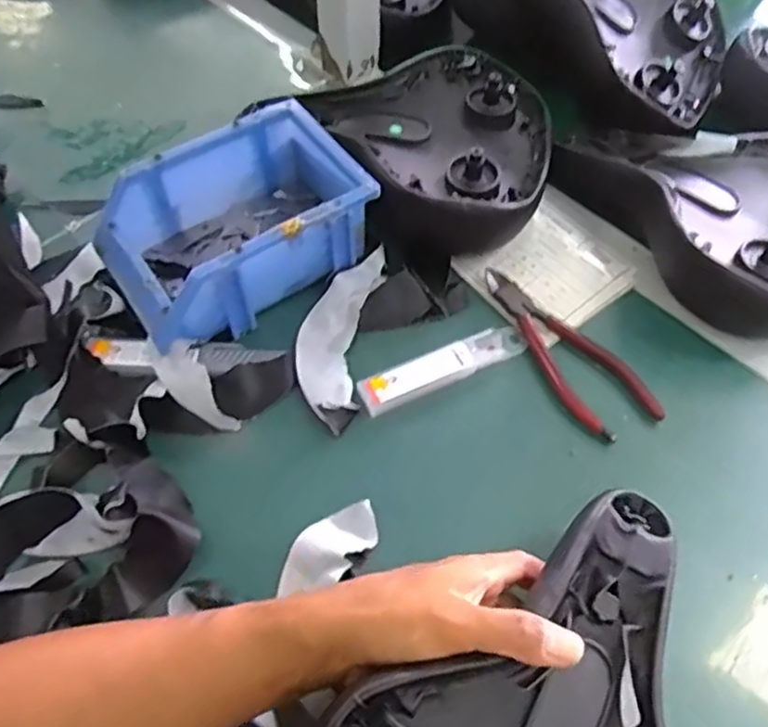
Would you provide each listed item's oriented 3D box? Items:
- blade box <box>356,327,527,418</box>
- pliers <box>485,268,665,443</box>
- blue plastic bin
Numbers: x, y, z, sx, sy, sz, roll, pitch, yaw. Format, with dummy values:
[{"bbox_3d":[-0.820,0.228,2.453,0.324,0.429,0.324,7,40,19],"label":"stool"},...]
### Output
[{"bbox_3d":[0.042,0.001,0.460,0.124,0.009,0.026,-23,62,-14],"label":"blade box"},{"bbox_3d":[0.129,-0.015,0.473,0.059,0.010,0.150,-23,62,-14],"label":"pliers"},{"bbox_3d":[-0.108,-0.097,0.485,0.170,0.077,0.116,-30,63,-17],"label":"blue plastic bin"}]

